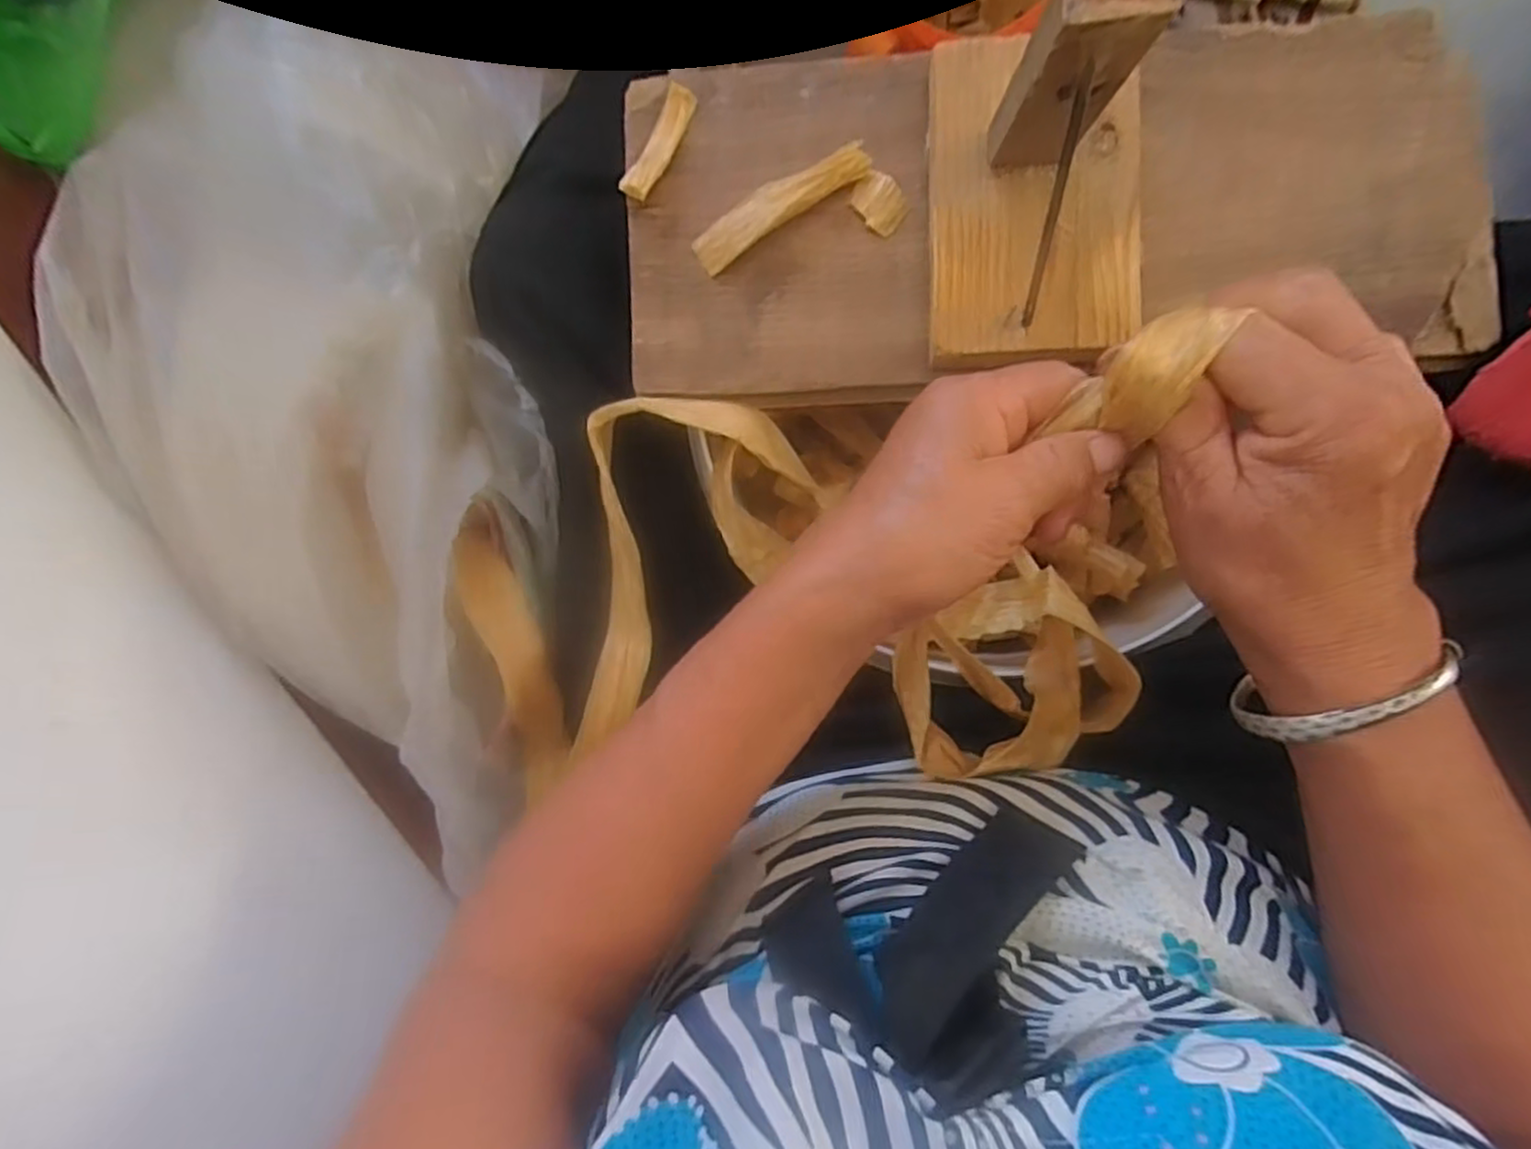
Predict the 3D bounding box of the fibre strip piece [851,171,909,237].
[{"bbox_3d":[0.054,-0.175,0.342,0.021,0.004,0.027,-37,87,5],"label":"fibre strip piece"}]

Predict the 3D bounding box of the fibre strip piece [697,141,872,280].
[{"bbox_3d":[0.007,-0.175,0.344,0.090,0.009,0.021,-31,87,6],"label":"fibre strip piece"}]

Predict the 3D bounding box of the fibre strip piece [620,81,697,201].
[{"bbox_3d":[-0.051,-0.207,0.349,0.014,0.013,0.060,24,93,6],"label":"fibre strip piece"}]

